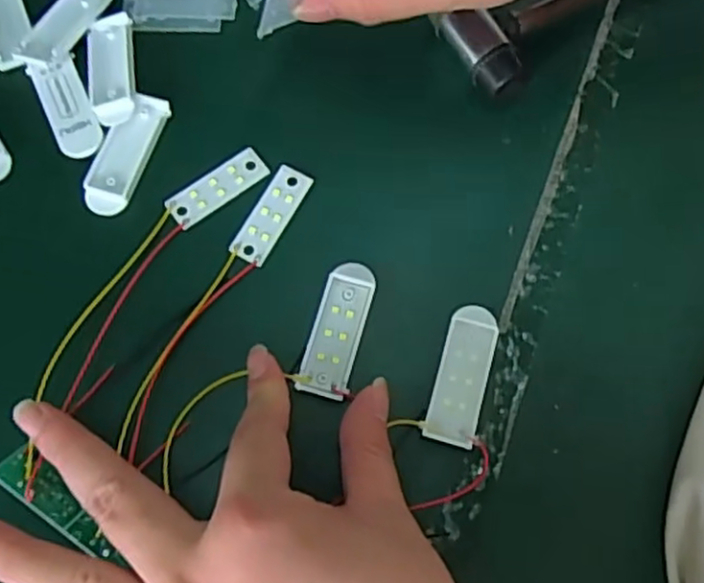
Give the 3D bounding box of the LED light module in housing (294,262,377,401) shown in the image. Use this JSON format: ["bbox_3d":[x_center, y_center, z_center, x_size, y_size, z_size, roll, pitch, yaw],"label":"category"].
[{"bbox_3d":[-0.006,0.015,0.289,0.020,0.004,0.057,16,72,4],"label":"LED light module in housing"}]

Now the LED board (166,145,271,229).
[{"bbox_3d":[-0.060,-0.047,0.309,0.046,0.004,0.016,-35,77,-11],"label":"LED board"}]

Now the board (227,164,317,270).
[{"bbox_3d":[-0.035,-0.034,0.306,0.016,0.004,0.045,29,74,7],"label":"board"}]

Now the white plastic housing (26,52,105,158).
[{"bbox_3d":[-0.129,-0.084,0.316,0.020,0.004,0.053,-24,75,-8],"label":"white plastic housing"}]

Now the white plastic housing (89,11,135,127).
[{"bbox_3d":[-0.111,-0.103,0.320,0.020,0.006,0.059,-9,73,-4],"label":"white plastic housing"}]

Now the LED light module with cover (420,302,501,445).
[{"bbox_3d":[0.045,0.033,0.283,0.020,0.005,0.057,16,73,4],"label":"LED light module with cover"}]

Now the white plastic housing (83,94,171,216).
[{"bbox_3d":[-0.102,-0.062,0.312,0.021,0.007,0.058,19,73,5],"label":"white plastic housing"}]

